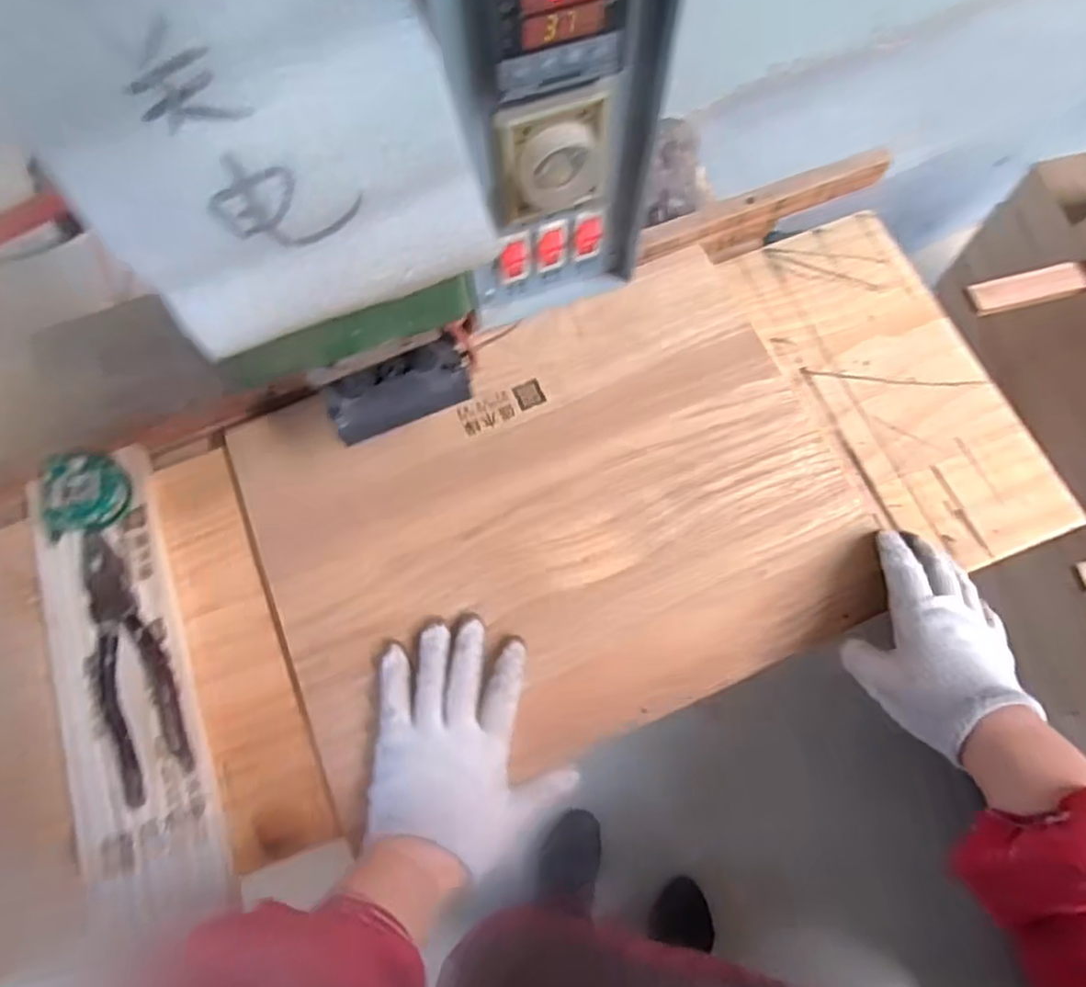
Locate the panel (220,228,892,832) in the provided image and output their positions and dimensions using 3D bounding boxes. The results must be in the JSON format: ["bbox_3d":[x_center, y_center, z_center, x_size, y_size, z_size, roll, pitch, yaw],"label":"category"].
[{"bbox_3d":[0.007,0.013,0.514,0.425,0.014,0.322,-23,73,-6],"label":"panel"}]

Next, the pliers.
[{"bbox_3d":[-0.297,0.118,0.488,0.052,0.013,0.194,-22,73,-6],"label":"pliers"}]

